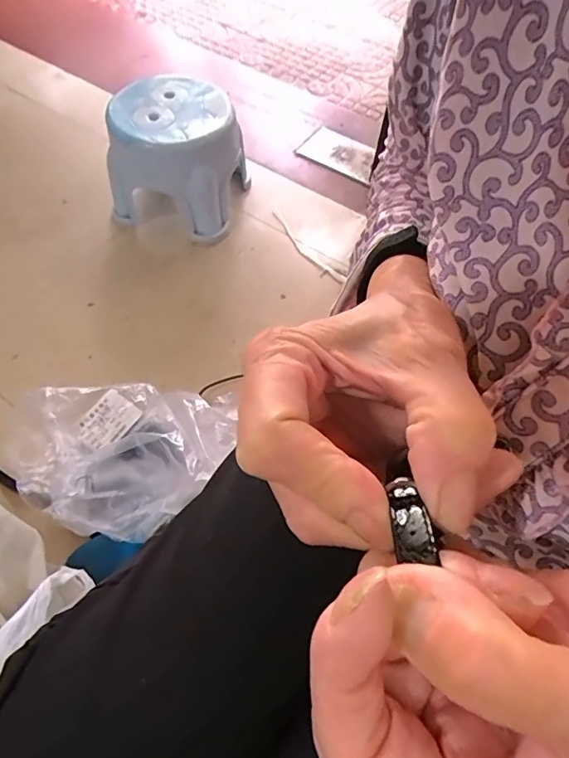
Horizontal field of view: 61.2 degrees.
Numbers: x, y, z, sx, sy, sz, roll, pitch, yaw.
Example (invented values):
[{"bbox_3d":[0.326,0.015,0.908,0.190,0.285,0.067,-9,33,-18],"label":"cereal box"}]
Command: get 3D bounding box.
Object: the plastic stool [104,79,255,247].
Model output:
[{"bbox_3d":[-0.203,-0.431,0.952,0.226,0.216,0.224,7,59,1],"label":"plastic stool"}]

